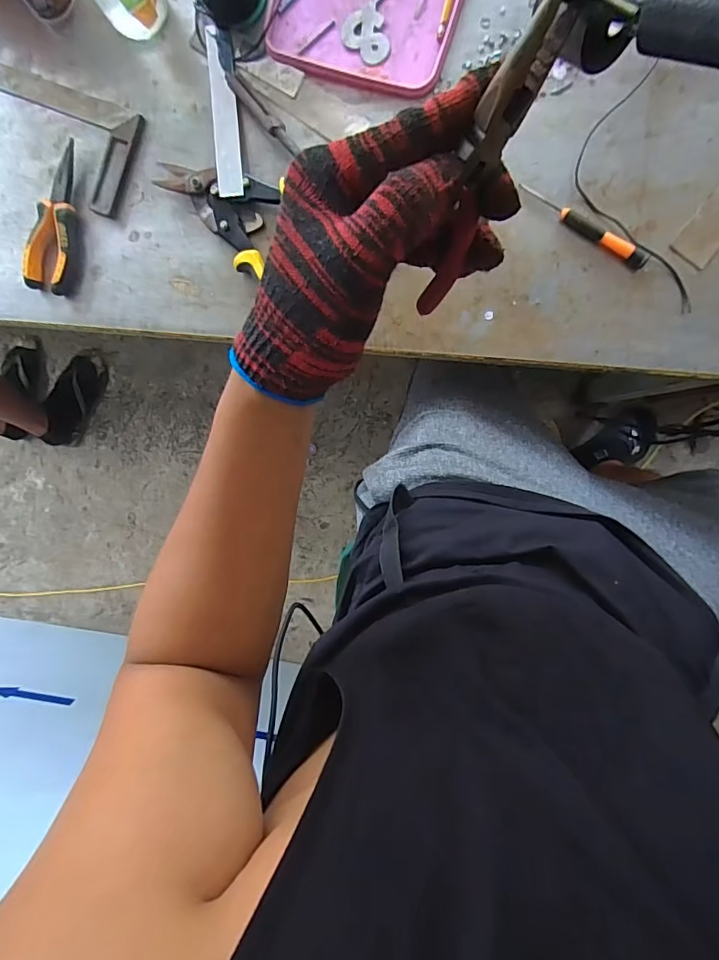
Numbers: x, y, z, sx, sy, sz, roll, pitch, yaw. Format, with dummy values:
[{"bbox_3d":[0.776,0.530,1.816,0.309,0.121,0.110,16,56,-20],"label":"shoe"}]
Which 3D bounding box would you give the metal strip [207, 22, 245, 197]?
[{"bbox_3d":[-0.141,-0.385,0.513,0.027,0.005,0.182,-6,86,6],"label":"metal strip"}]

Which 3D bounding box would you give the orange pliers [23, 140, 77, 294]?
[{"bbox_3d":[-0.332,-0.288,0.542,0.046,0.023,0.155,19,98,5],"label":"orange pliers"}]

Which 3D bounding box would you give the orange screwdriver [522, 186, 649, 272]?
[{"bbox_3d":[0.222,-0.253,0.484,0.142,0.014,0.015,35,100,3],"label":"orange screwdriver"}]

